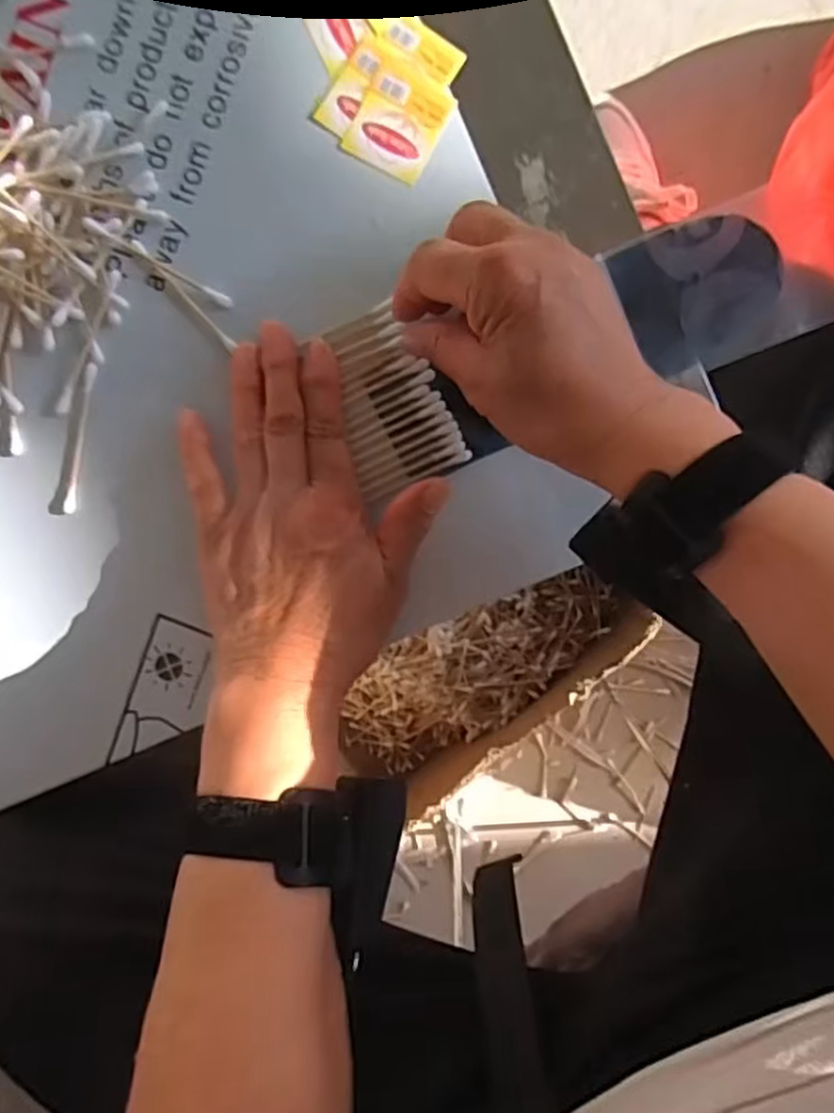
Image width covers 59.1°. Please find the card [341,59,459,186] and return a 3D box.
[{"bbox_3d":[-0.008,-0.202,0.342,0.040,0.004,0.043,29,95,1],"label":"card"}]

